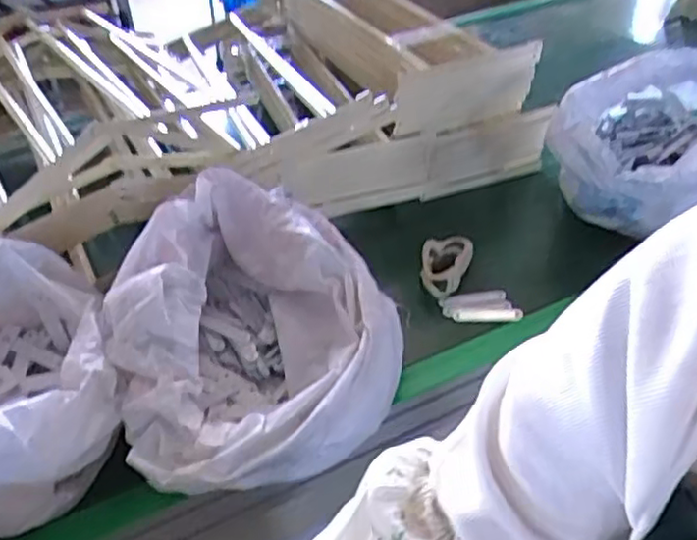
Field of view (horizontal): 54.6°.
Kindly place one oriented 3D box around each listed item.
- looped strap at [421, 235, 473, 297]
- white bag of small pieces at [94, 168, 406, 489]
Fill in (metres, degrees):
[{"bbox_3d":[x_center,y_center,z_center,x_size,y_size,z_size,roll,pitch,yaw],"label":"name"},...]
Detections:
[{"bbox_3d":[0.135,-0.011,0.922,0.065,0.042,0.104,2,38,10],"label":"looped strap"},{"bbox_3d":[-0.125,0.056,0.758,0.303,0.166,0.357,-25,41,-24],"label":"white bag of small pieces"}]

